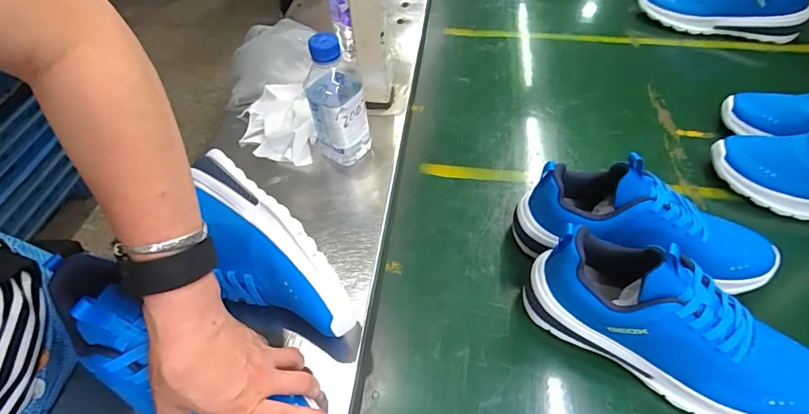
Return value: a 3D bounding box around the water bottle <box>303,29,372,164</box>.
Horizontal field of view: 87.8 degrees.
[{"bbox_3d":[-0.082,-0.124,0.504,0.066,0.171,0.062,-13,53,-8],"label":"water bottle"}]

